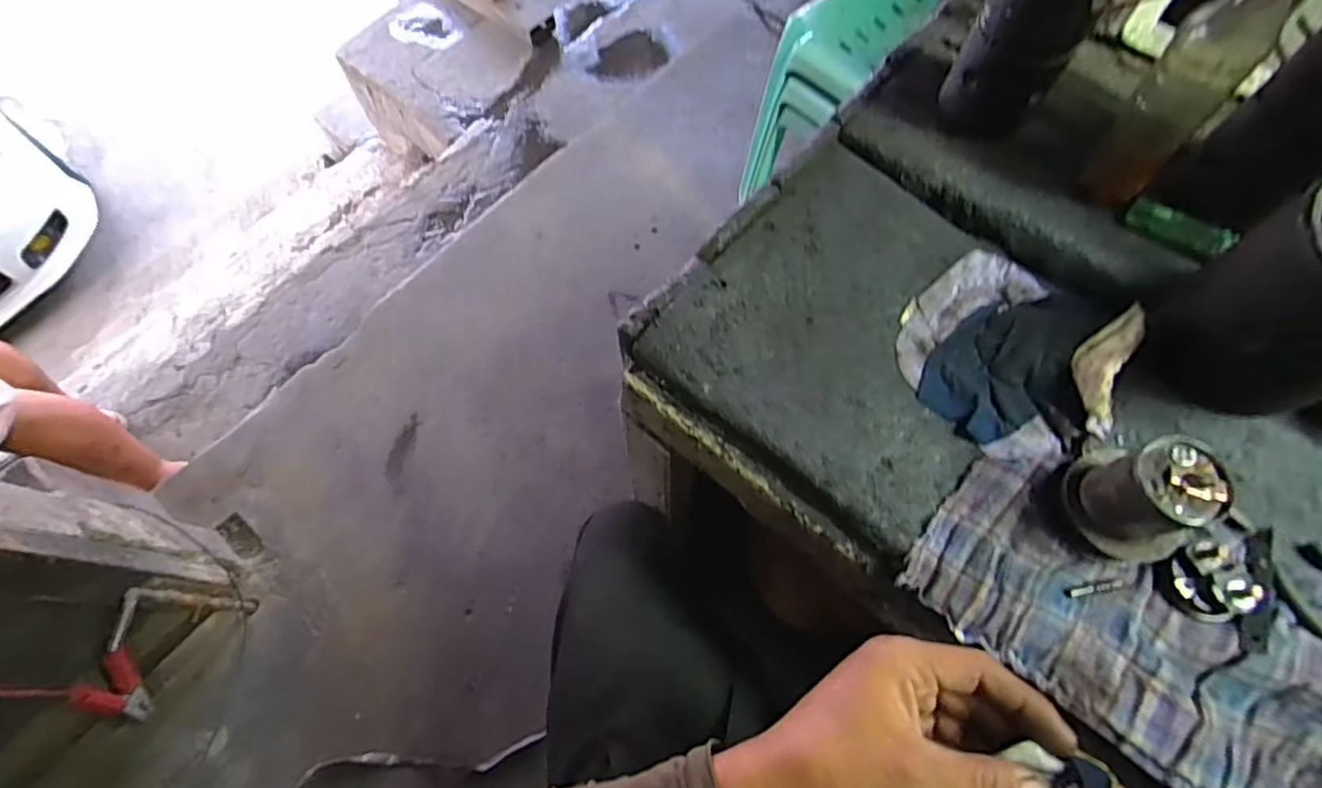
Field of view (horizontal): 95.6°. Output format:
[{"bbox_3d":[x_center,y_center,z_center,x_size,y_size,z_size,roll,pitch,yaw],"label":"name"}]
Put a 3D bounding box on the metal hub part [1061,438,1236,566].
[{"bbox_3d":[0.296,0.064,0.365,0.063,0.066,0.068,-1,66,1],"label":"metal hub part"}]

